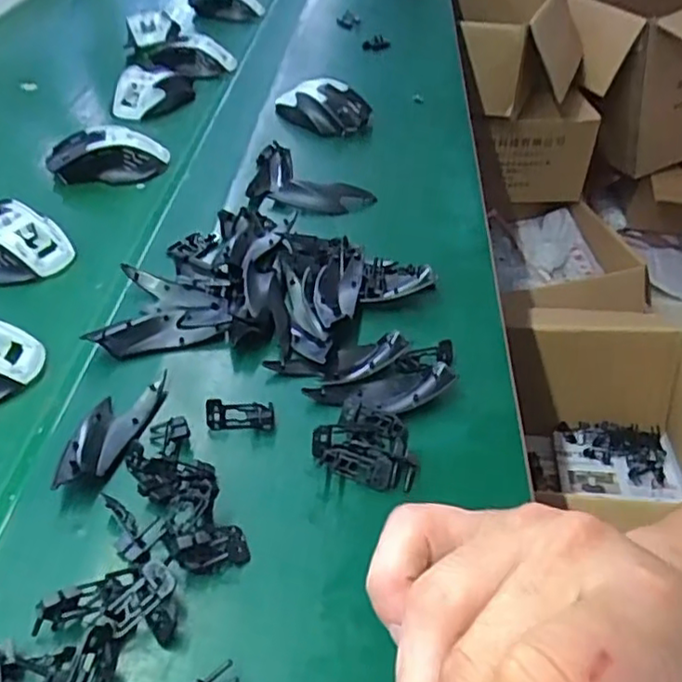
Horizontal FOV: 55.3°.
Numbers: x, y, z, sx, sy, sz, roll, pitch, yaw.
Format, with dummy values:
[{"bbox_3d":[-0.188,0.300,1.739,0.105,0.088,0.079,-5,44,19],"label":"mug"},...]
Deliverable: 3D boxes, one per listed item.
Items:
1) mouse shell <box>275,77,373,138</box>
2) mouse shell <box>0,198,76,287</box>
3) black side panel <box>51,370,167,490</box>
[{"bbox_3d":[-0.021,-0.263,0.744,0.110,0.048,0.061,3,43,-2],"label":"mouse shell"},{"bbox_3d":[-0.273,-0.082,0.539,0.097,0.040,0.060,26,47,21],"label":"mouse shell"},{"bbox_3d":[-0.145,0.053,0.404,0.033,0.015,0.096,18,44,14],"label":"black side panel"}]

